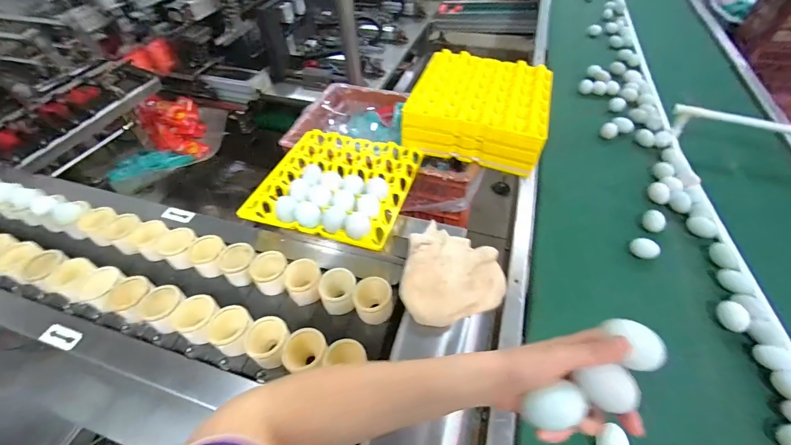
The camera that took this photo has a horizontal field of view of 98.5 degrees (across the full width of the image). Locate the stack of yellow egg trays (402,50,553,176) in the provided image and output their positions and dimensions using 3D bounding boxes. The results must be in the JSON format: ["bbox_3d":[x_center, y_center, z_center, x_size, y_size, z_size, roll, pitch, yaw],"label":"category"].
[{"bbox_3d":[0.190,-0.268,0.785,0.291,0.091,0.304,11,52,13],"label":"stack of yellow egg trays"}]

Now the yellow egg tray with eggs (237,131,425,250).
[{"bbox_3d":[-0.119,-0.094,0.693,0.286,0.051,0.283,13,53,14],"label":"yellow egg tray with eggs"}]

